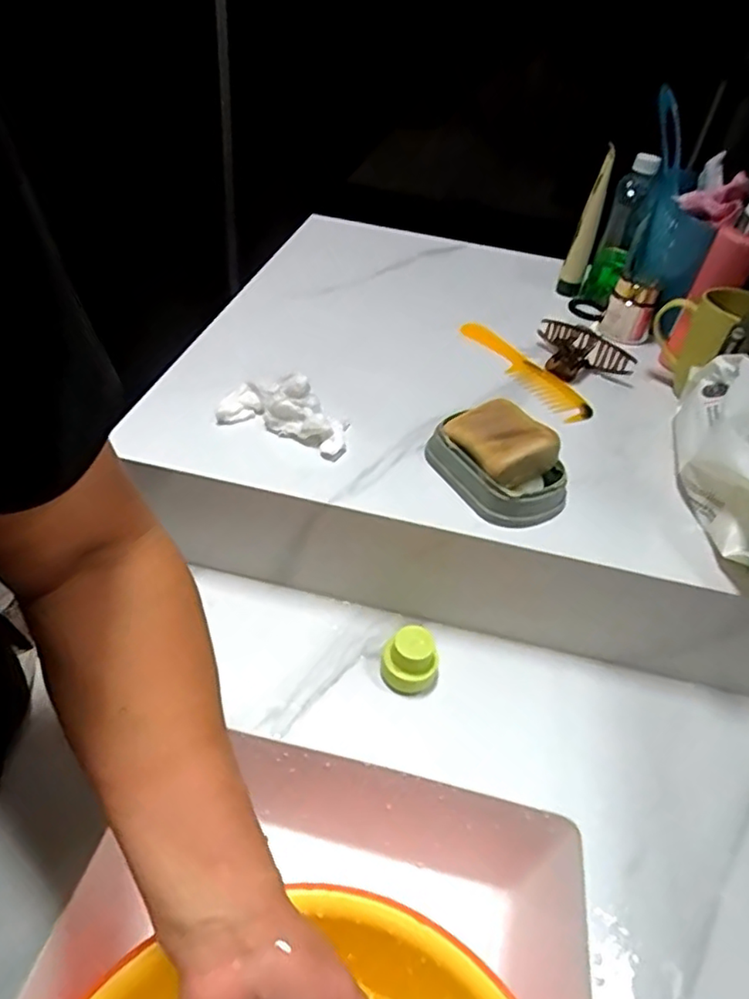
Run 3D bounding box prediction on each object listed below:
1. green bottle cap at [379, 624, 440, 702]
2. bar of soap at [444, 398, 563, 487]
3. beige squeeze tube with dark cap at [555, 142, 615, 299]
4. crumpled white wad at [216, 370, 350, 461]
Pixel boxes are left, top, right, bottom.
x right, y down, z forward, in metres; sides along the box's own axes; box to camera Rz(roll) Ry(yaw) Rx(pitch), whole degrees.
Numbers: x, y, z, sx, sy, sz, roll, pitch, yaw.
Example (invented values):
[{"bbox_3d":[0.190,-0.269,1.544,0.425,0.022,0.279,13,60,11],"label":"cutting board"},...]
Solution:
[{"bbox_3d":[0.029,0.132,0.503,0.049,0.045,0.044,12,42,5],"label":"green bottle cap"},{"bbox_3d":[0.104,-0.050,0.512,0.062,0.038,0.083,-20,49,-27],"label":"bar of soap"},{"bbox_3d":[0.262,-0.334,0.756,0.027,0.168,0.034,16,43,10],"label":"beige squeeze tube with dark cap"},{"bbox_3d":[-0.079,-0.080,0.542,0.120,0.046,0.047,19,44,13],"label":"crumpled white wad"}]

